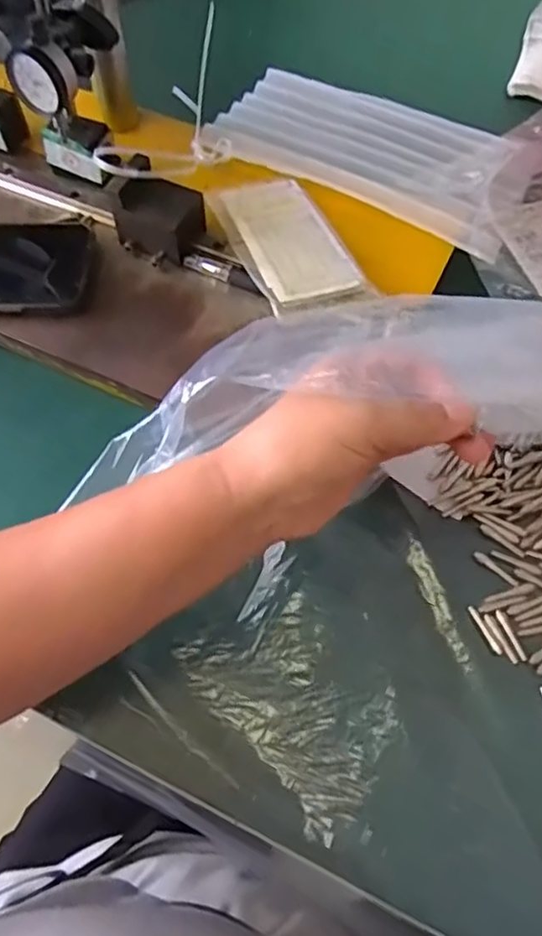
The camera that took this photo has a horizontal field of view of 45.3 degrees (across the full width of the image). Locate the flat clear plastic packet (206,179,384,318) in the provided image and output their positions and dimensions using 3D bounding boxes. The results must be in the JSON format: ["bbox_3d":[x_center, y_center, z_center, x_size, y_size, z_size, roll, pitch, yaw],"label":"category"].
[{"bbox_3d":[0.011,-0.158,0.453,0.071,0.004,0.143,-18,57,-13],"label":"flat clear plastic packet"}]

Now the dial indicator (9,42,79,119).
[{"bbox_3d":[-0.138,-0.238,0.395,0.037,0.036,0.019,11,64,6],"label":"dial indicator"}]

